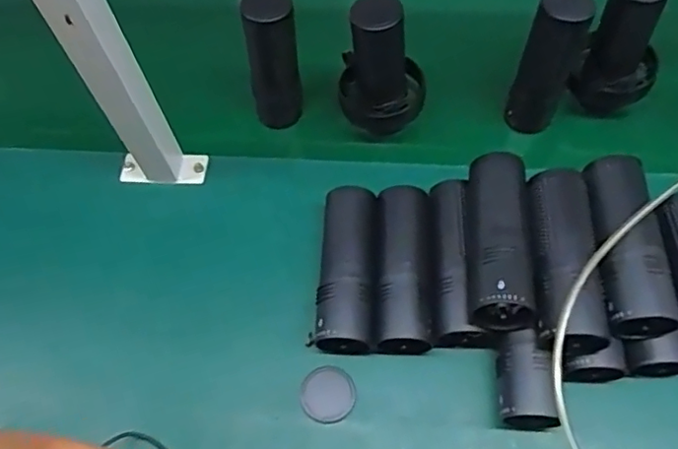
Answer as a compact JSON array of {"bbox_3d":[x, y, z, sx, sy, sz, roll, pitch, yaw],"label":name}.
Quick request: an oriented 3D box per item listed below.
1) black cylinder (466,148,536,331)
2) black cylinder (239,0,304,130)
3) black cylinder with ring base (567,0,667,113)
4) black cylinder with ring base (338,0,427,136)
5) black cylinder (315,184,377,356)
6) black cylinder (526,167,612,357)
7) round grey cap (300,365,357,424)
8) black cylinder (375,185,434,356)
[{"bbox_3d":[0.144,0.008,0.541,0.054,0.047,0.162,2,63,4],"label":"black cylinder"},{"bbox_3d":[-0.072,-0.176,0.673,0.054,0.181,0.049,-5,62,1],"label":"black cylinder"},{"bbox_3d":[0.314,-0.192,0.634,0.077,0.152,0.088,33,69,19],"label":"black cylinder with ring base"},{"bbox_3d":[0.048,-0.168,0.664,0.093,0.182,0.079,1,62,4],"label":"black cylinder with ring base"},{"bbox_3d":[0.010,0.046,0.597,0.054,0.057,0.163,1,63,4],"label":"black cylinder"},{"bbox_3d":[0.197,0.030,0.524,0.055,0.049,0.166,1,62,4],"label":"black cylinder"},{"bbox_3d":[-0.011,0.162,0.562,0.051,0.006,0.052,-2,62,3],"label":"round grey cap"},{"bbox_3d":[0.063,0.042,0.587,0.051,0.044,0.161,0,62,4],"label":"black cylinder"}]

